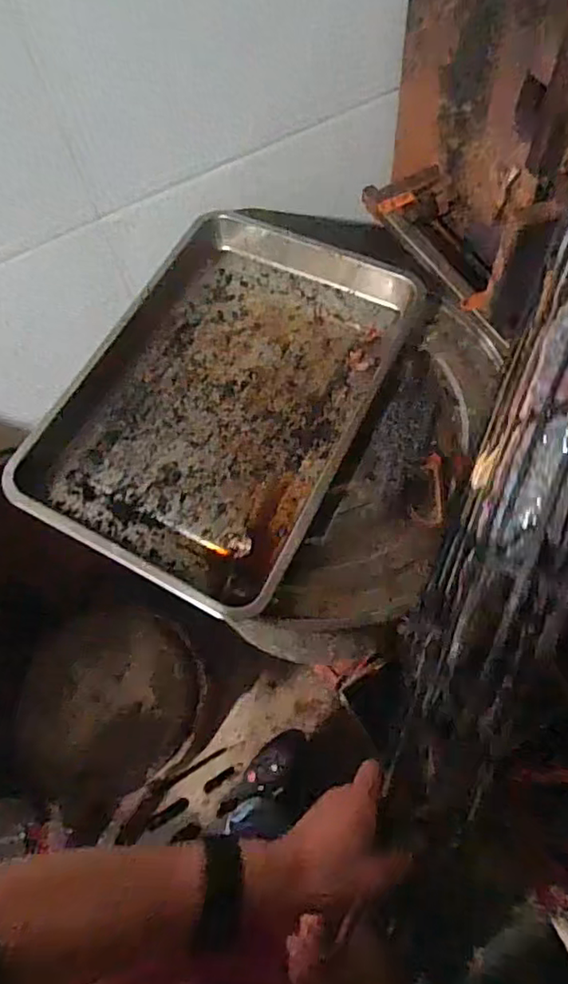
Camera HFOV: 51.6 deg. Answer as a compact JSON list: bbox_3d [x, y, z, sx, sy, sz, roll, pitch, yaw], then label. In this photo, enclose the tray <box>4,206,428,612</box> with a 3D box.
[{"bbox_3d":[-0.070,-0.129,0.740,0.350,0.062,0.505,24,69,13],"label":"tray"}]

